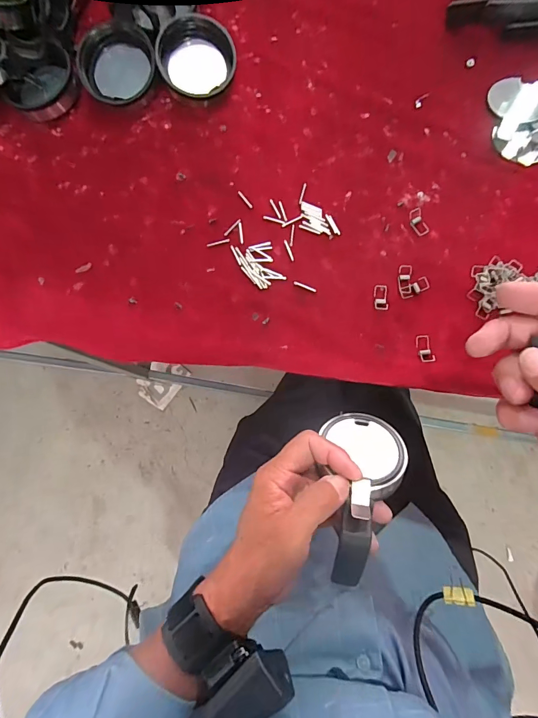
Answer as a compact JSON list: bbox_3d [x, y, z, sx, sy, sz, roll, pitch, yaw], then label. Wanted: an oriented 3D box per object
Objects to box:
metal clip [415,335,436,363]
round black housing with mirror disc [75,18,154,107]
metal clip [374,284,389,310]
[{"bbox_3d":[0.129,-0.009,0.315,0.012,0.004,0.023,-6,79,0],"label":"metal clip"},{"bbox_3d":[-0.143,-0.278,0.359,0.069,0.011,0.061,-23,111,3],"label":"round black housing with mirror disc"},{"bbox_3d":[0.096,-0.053,0.324,0.012,0.004,0.023,2,80,2],"label":"metal clip"}]

